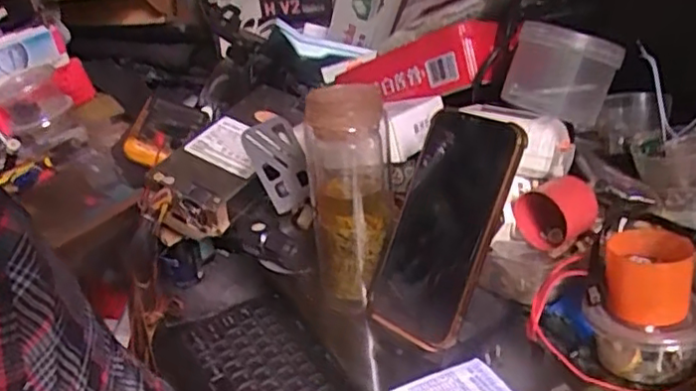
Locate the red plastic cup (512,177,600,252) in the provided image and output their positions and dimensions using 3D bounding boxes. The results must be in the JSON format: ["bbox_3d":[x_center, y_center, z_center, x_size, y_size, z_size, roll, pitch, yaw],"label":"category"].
[{"bbox_3d":[0.153,0.012,0.481,0.042,0.045,0.045,-25,31,-36],"label":"red plastic cup"}]

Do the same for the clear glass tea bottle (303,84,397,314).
[{"bbox_3d":[0.003,-0.001,0.522,0.066,0.171,0.078,-4,25,3],"label":"clear glass tea bottle"}]

